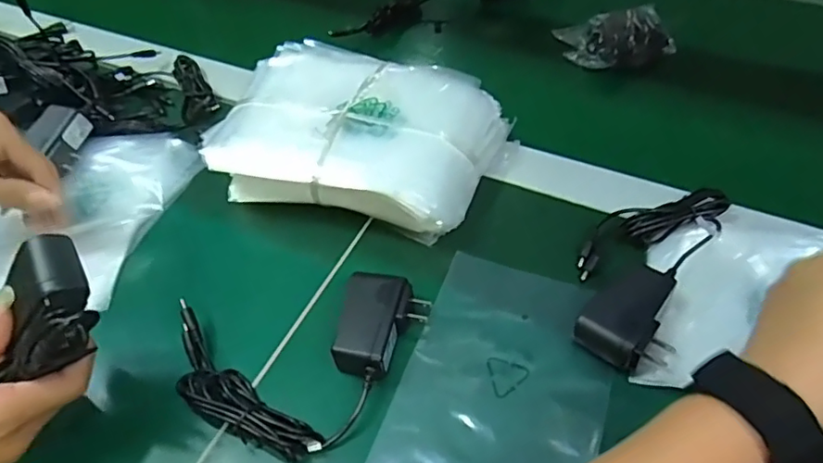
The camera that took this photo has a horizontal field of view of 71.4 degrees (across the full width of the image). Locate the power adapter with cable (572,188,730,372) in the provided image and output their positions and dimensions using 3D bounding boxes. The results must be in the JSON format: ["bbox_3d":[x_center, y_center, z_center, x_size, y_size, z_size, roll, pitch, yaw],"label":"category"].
[{"bbox_3d":[0.174,0.017,0.429,0.080,0.028,0.182,25,56,22],"label":"power adapter with cable"}]

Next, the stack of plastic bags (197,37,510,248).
[{"bbox_3d":[-0.050,-0.084,0.501,0.237,0.071,0.167,15,53,15],"label":"stack of plastic bags"}]

